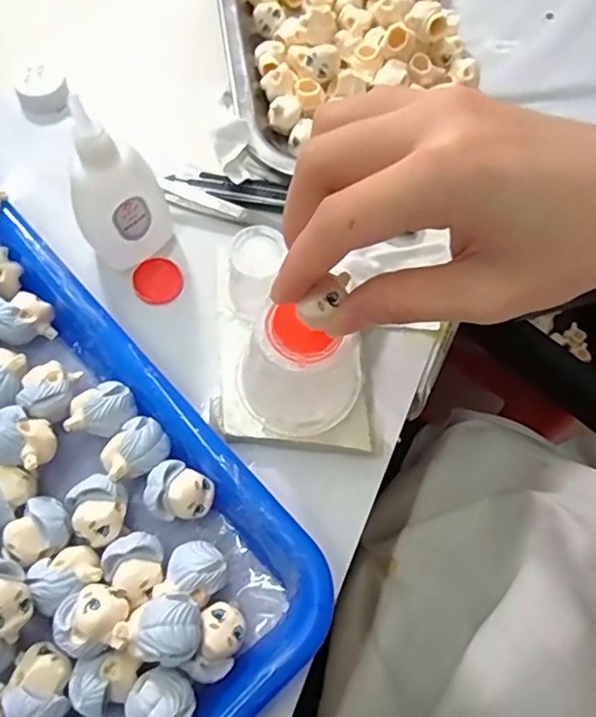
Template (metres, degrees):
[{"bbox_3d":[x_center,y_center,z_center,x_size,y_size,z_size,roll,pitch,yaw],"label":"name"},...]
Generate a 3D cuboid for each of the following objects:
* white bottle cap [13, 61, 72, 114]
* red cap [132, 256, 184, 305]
[{"bbox_3d":[-0.151,-0.160,0.334,0.029,0.017,0.025,-26,74,-11],"label":"white bottle cap"},{"bbox_3d":[-0.074,-0.041,0.298,0.024,0.005,0.026,1,70,-2],"label":"red cap"}]

